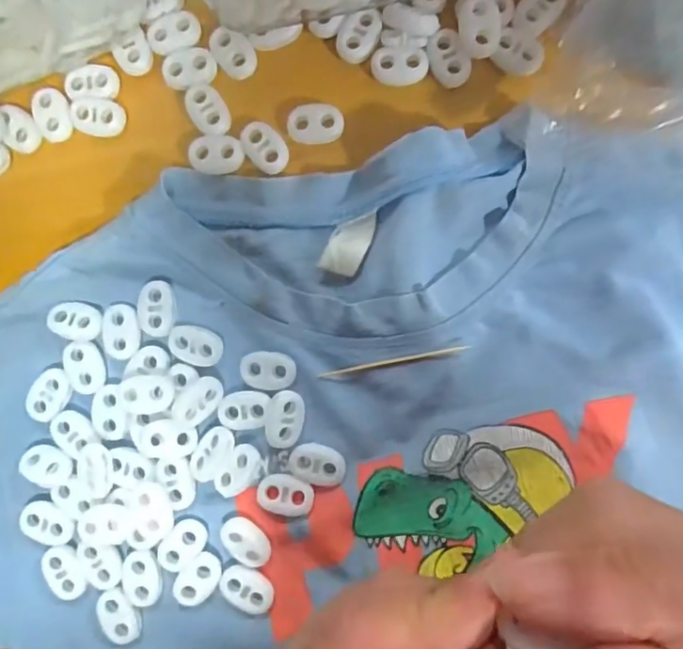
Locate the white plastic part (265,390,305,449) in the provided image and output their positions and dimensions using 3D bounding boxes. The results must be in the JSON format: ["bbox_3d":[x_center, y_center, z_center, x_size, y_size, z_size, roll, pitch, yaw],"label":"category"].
[{"bbox_3d":[-0.022,0.037,0.214,0.014,0.006,0.022,0,90,4],"label":"white plastic part"}]

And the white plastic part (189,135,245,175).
[{"bbox_3d":[-0.050,-0.068,0.218,0.021,0.004,0.016,-2,90,4],"label":"white plastic part"}]

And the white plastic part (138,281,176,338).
[{"bbox_3d":[-0.074,-0.006,0.218,0.015,0.004,0.022,-5,90,4],"label":"white plastic part"}]

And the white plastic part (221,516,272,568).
[{"bbox_3d":[-0.037,0.085,0.214,0.014,0.005,0.022,-40,87,4],"label":"white plastic part"}]

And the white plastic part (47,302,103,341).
[{"bbox_3d":[-0.107,-0.001,0.219,0.021,0.004,0.015,5,91,4],"label":"white plastic part"}]

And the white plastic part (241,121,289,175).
[{"bbox_3d":[-0.031,-0.071,0.218,0.014,0.004,0.022,-43,87,3],"label":"white plastic part"}]

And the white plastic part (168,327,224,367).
[{"bbox_3d":[-0.058,0.008,0.217,0.021,0.004,0.015,19,92,4],"label":"white plastic part"}]

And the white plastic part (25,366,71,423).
[{"bbox_3d":[-0.118,0.029,0.222,0.014,0.005,0.022,28,92,4],"label":"white plastic part"}]

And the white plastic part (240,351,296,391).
[{"bbox_3d":[-0.029,0.018,0.216,0.021,0.004,0.015,1,90,4],"label":"white plastic part"}]

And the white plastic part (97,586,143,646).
[{"bbox_3d":[-0.089,0.117,0.218,0.014,0.004,0.023,-32,88,4],"label":"white plastic part"}]

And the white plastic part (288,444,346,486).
[{"bbox_3d":[-0.009,0.055,0.213,0.022,0.004,0.014,22,92,4],"label":"white plastic part"}]

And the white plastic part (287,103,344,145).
[{"bbox_3d":[-0.010,-0.080,0.219,0.022,0.007,0.014,-2,90,4],"label":"white plastic part"}]

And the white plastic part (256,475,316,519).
[{"bbox_3d":[-0.022,0.067,0.213,0.022,0.004,0.015,6,91,4],"label":"white plastic part"}]

